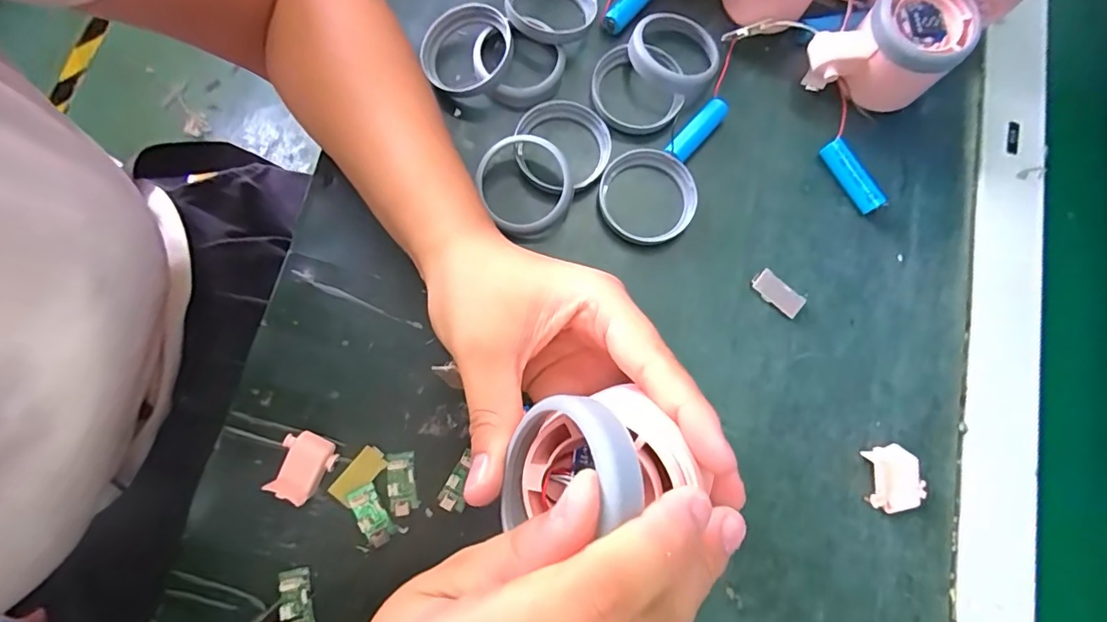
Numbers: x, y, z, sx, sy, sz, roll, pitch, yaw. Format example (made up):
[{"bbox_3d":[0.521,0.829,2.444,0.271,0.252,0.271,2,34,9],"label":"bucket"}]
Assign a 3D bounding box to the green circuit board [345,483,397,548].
[{"bbox_3d":[-0.096,0.108,0.271,0.015,0.004,0.031,-31,80,-8],"label":"green circuit board"}]

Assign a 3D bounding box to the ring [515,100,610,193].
[{"bbox_3d":[0.006,-0.101,0.315,0.057,0.016,0.057,0,77,-2],"label":"ring"}]

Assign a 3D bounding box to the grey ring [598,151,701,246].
[{"bbox_3d":[0.057,-0.069,0.314,0.058,0.011,0.058,0,77,-2],"label":"grey ring"}]

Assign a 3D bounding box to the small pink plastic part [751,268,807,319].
[{"bbox_3d":[0.134,-0.010,0.307,0.032,0.004,0.015,44,80,8],"label":"small pink plastic part"}]

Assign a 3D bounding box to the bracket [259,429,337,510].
[{"bbox_3d":[-0.133,0.081,0.270,0.029,0.014,0.033,26,78,4],"label":"bracket"}]

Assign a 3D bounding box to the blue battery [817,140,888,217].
[{"bbox_3d":[0.184,-0.083,0.318,0.011,0.015,0.048,-28,79,-8],"label":"blue battery"}]

